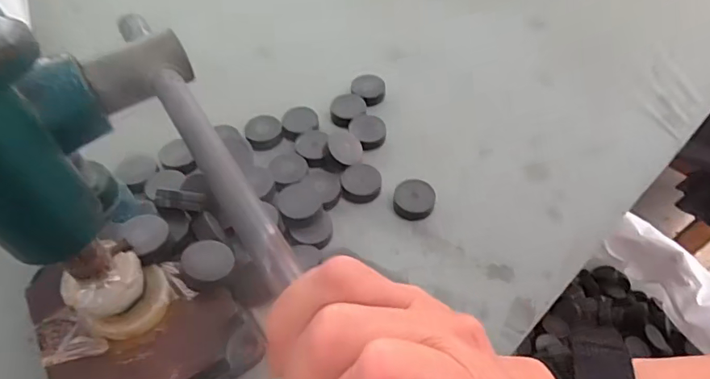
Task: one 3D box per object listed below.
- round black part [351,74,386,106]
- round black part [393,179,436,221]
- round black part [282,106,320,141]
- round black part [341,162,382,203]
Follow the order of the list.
[{"bbox_3d":[0.013,-0.094,0.462,0.031,0.010,0.036,-2,53,-1],"label":"round black part"},{"bbox_3d":[0.047,0.008,0.387,0.032,0.009,0.031,2,53,2],"label":"round black part"},{"bbox_3d":[-0.050,-0.060,0.437,0.030,0.010,0.034,28,58,20],"label":"round black part"},{"bbox_3d":[0.005,-0.006,0.393,0.031,0.009,0.031,0,53,0],"label":"round black part"}]

